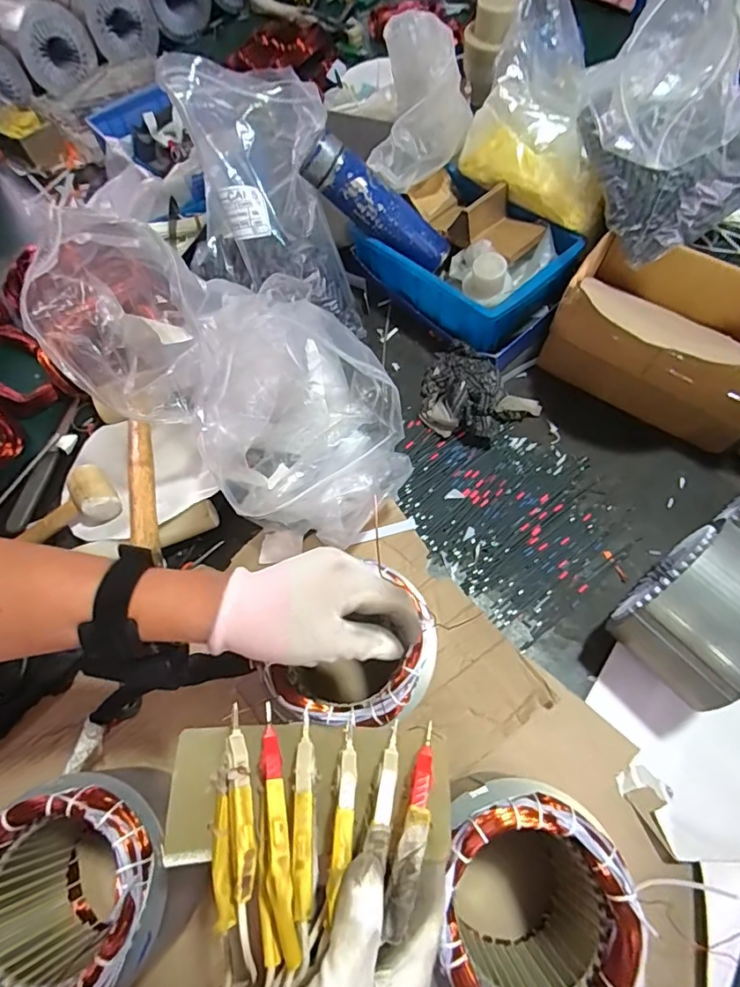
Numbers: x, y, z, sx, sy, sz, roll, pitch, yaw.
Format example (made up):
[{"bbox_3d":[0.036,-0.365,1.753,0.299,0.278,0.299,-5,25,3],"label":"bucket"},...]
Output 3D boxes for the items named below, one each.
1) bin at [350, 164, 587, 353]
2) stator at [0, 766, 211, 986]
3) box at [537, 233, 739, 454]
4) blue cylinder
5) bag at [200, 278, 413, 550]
[{"bbox_3d":[0.134,-0.340,0.723,0.202,0.091,0.262,-39,69,-14],"label":"bin"},{"bbox_3d":[-0.223,0.318,0.411,0.141,0.169,0.144,-27,66,-9],"label":"stator"},{"bbox_3d":[0.389,-0.198,0.654,0.272,0.137,0.154,33,71,17],"label":"box"},{"bbox_3d":[0.011,-0.393,0.700,0.229,0.062,0.056,27,64,-26],"label":"blue cylinder"},{"bbox_3d":[-0.062,-0.065,0.544,0.167,0.262,0.187,-42,70,-15],"label":"bag"}]

